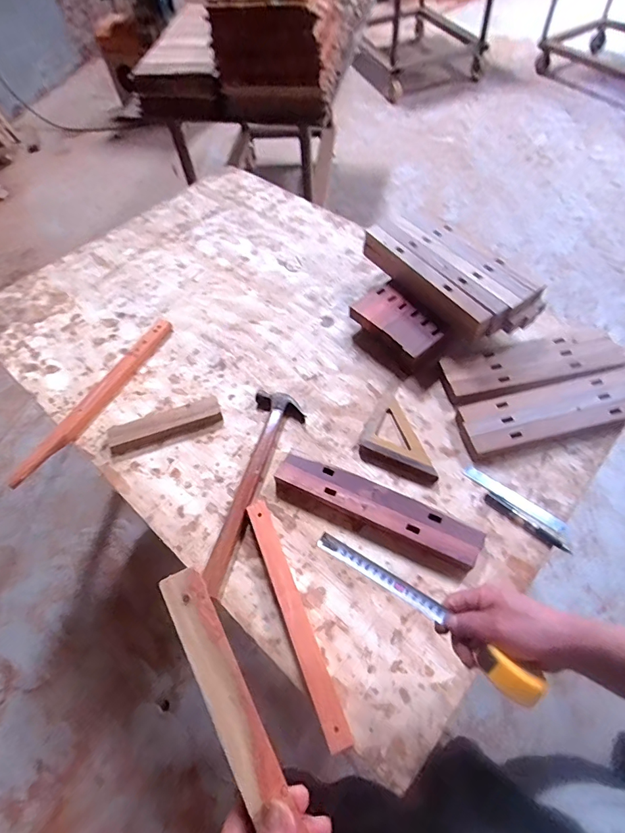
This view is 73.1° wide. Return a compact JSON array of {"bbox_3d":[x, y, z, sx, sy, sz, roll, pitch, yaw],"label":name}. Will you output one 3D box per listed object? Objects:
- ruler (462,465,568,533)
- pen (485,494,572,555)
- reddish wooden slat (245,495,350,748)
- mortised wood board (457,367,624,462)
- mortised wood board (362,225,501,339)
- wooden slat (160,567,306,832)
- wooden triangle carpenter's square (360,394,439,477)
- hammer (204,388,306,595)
[{"bbox_3d":[0.323,0.132,0.680,0.162,0.004,0.024,34,74,22],"label":"ruler"},{"bbox_3d":[0.331,0.165,0.654,0.134,0.019,0.019,37,67,23],"label":"pen"},{"bbox_3d":[-0.029,0.266,0.585,0.030,0.018,0.331,-18,59,-14],"label":"reddish wooden slat"},{"bbox_3d":[0.418,-0.011,0.730,0.329,0.022,0.099,-14,64,-2],"label":"mortised wood board"},{"bbox_3d":[0.215,-0.262,0.828,0.047,0.070,0.330,-31,64,-21],"label":"mortised wood board"},{"bbox_3d":[-0.036,0.267,0.309,0.030,0.014,0.320,-24,81,-18],"label":"wooden slat"},{"bbox_3d":[0.168,0.028,0.746,0.135,0.015,0.125,22,62,17],"label":"wooden triangle carpenter's square"},{"bbox_3d":[-0.090,0.110,0.699,0.087,0.031,0.349,8,59,9],"label":"hammer"}]

